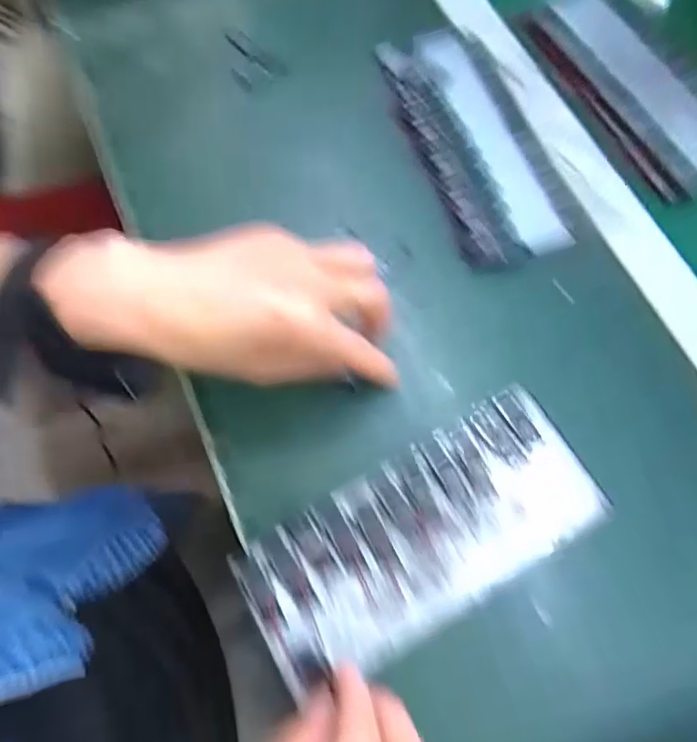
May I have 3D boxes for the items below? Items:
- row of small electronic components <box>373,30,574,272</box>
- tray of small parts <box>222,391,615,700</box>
[{"bbox_3d":[0.090,-0.173,0.397,0.089,0.018,0.211,-13,68,-7],"label":"row of small electronic components"},{"bbox_3d":[0.041,0.090,0.294,0.195,0.009,0.085,-27,71,-10],"label":"tray of small parts"}]

